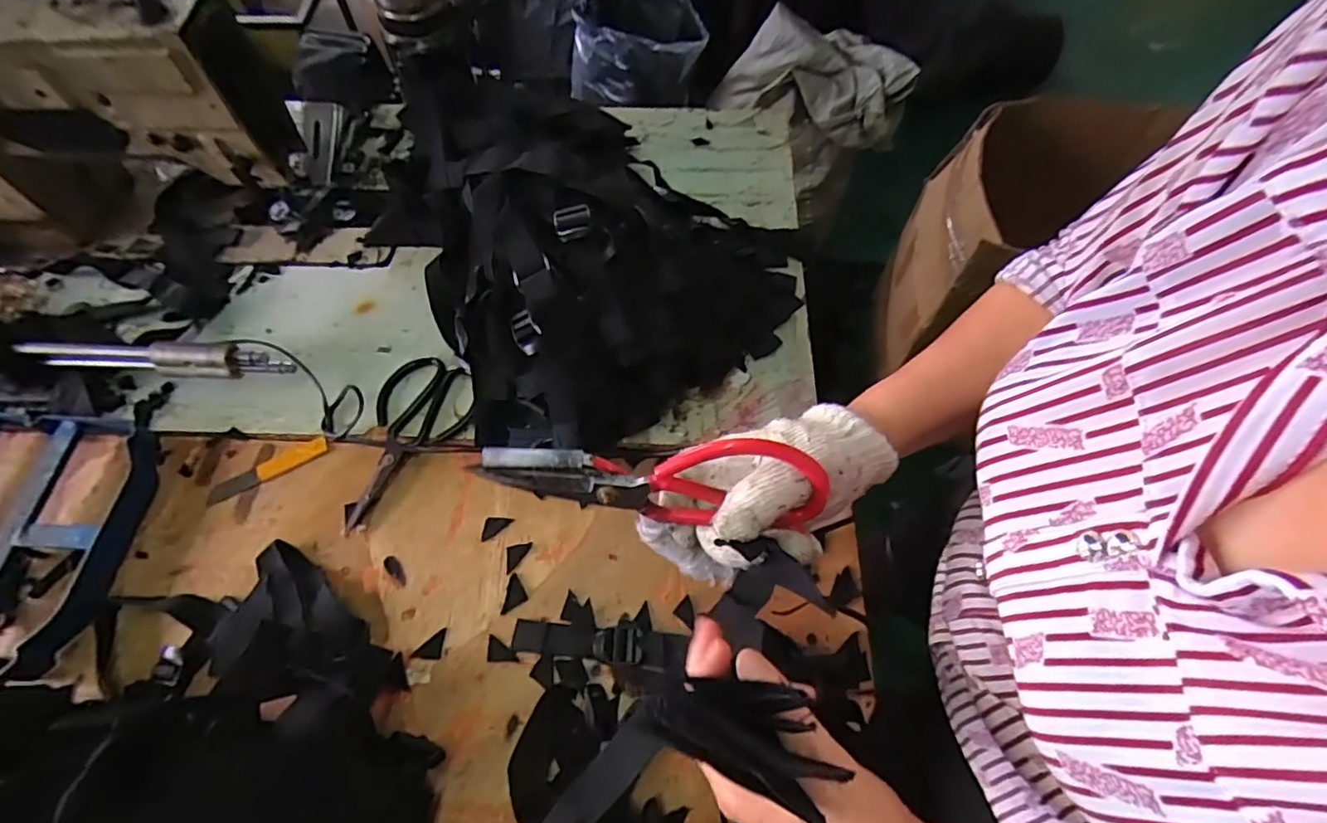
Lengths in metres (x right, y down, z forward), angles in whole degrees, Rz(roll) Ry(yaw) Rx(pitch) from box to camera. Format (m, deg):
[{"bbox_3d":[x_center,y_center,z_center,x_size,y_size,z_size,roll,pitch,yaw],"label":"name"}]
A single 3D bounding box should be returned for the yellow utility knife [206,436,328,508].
[{"bbox_3d":[-0.367,0.054,0.550,0.109,0.006,0.021,-29,66,-14],"label":"yellow utility knife"}]

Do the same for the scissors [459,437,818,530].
[{"bbox_3d":[-0.008,0.038,0.338,0.188,0.060,0.016,2,29,3],"label":"scissors"}]

